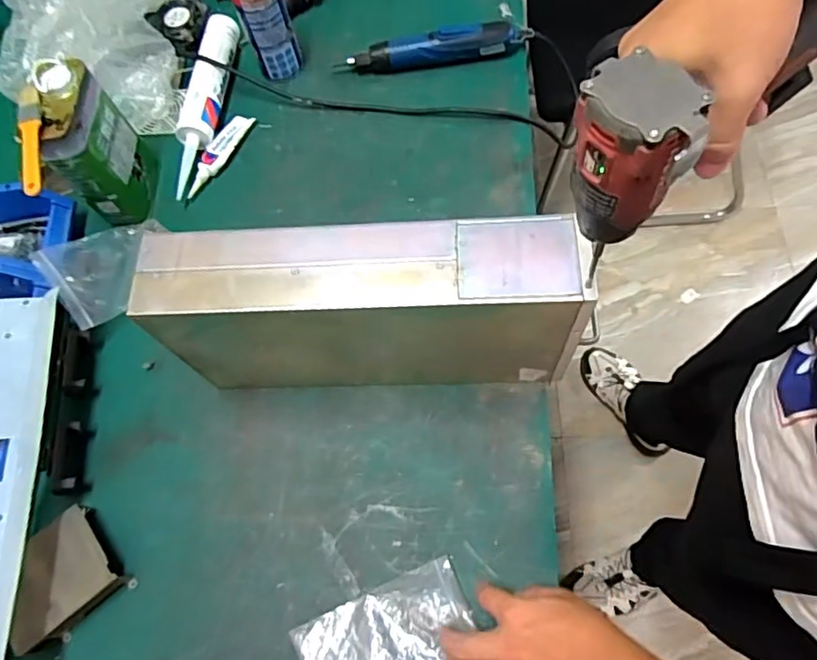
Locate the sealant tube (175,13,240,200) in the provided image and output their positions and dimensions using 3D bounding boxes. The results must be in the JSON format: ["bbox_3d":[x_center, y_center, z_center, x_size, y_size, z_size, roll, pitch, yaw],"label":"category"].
[{"bbox_3d":[-0.294,-0.331,0.835,0.052,0.053,0.307,3,67,7],"label":"sealant tube"}]

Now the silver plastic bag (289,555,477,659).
[{"bbox_3d":[-0.015,0.311,0.559,0.170,0.019,0.118,-24,69,-7],"label":"silver plastic bag"}]

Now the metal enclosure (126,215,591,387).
[{"bbox_3d":[-0.035,-0.014,0.597,0.391,0.217,0.087,-1,66,5],"label":"metal enclosure"}]

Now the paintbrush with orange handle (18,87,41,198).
[{"bbox_3d":[-0.407,-0.206,0.629,0.024,0.017,0.152,-19,66,-2],"label":"paintbrush with orange handle"}]

